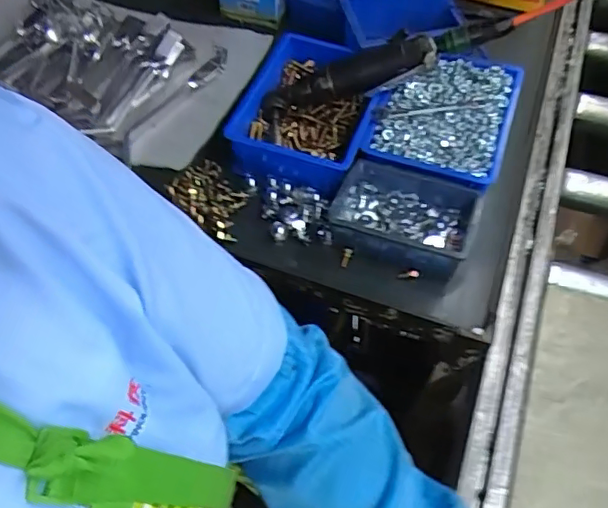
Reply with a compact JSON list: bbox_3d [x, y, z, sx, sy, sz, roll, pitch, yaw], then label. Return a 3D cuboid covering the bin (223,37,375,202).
[{"bbox_3d":[0.005,-0.170,0.680,0.156,0.068,0.195,21,59,14],"label":"bin"}]

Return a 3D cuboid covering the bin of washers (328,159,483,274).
[{"bbox_3d":[0.107,-0.037,0.603,0.144,0.059,0.101,19,58,13],"label":"bin of washers"}]

